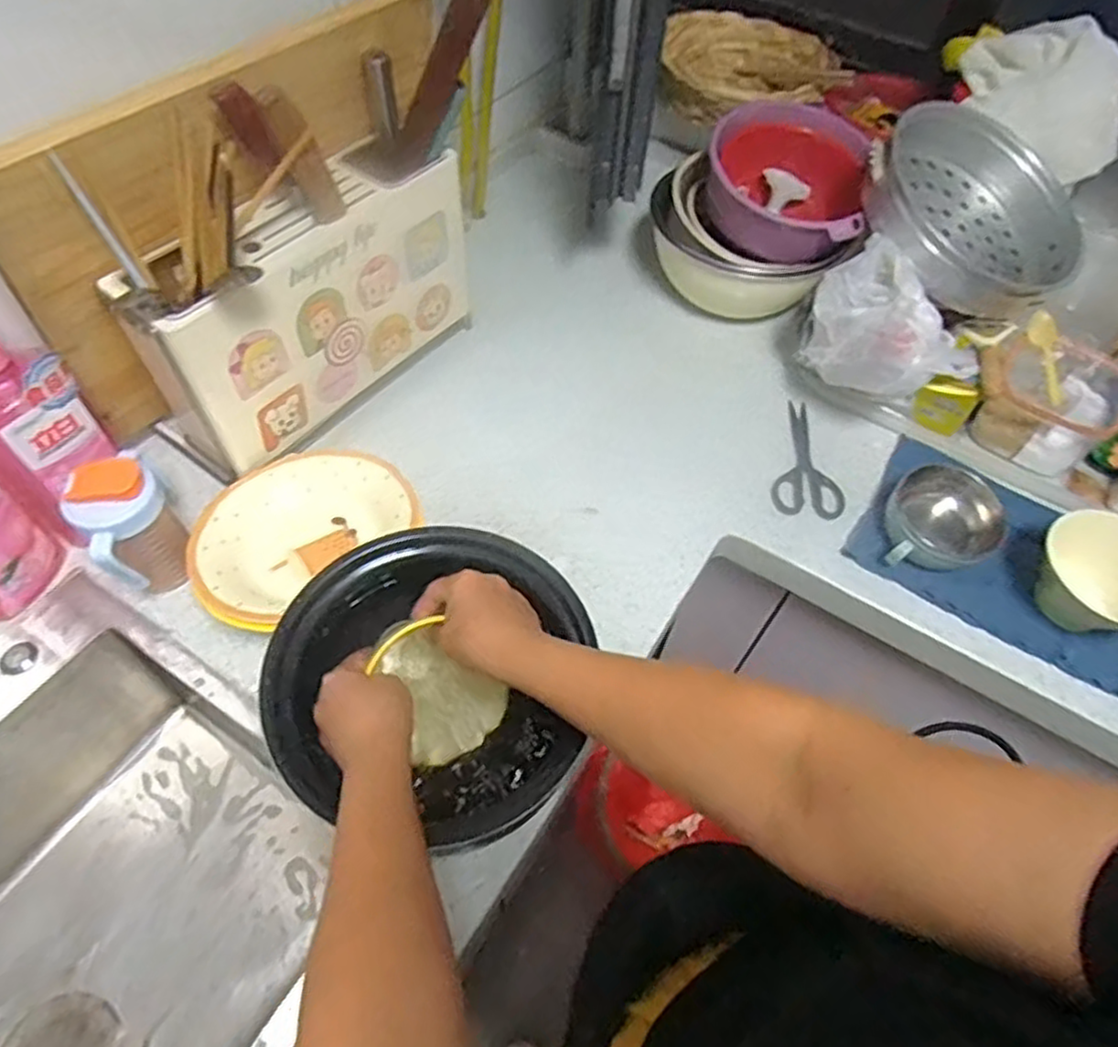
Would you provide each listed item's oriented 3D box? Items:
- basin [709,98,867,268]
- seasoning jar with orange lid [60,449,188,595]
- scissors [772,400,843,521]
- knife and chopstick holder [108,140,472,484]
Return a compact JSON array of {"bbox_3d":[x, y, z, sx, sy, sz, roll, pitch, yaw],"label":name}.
[{"bbox_3d":[0.277,-0.423,0.871,0.185,0.089,0.215,17,57,8],"label":"basin"},{"bbox_3d":[-0.381,0.001,0.642,0.083,0.124,0.096,-37,66,-24],"label":"seasoning jar with orange lid"},{"bbox_3d":[0.293,-0.077,0.834,0.075,0.007,0.164,11,56,4],"label":"scissors"},{"bbox_3d":[-0.242,-0.226,0.734,0.103,0.205,0.351,32,60,17],"label":"knife and chopstick holder"}]

